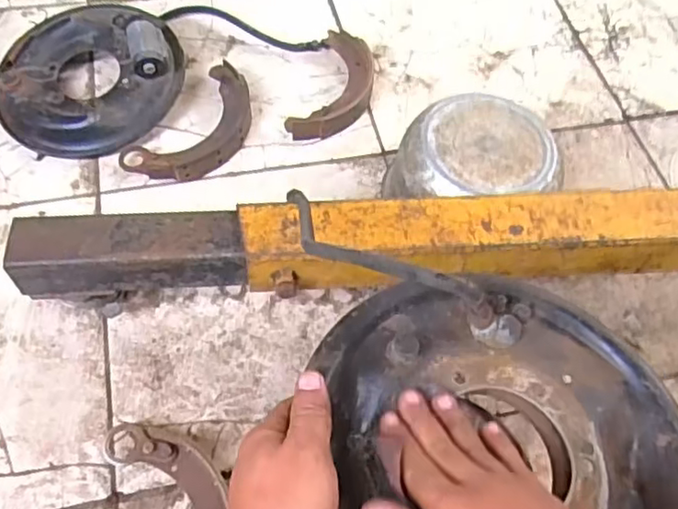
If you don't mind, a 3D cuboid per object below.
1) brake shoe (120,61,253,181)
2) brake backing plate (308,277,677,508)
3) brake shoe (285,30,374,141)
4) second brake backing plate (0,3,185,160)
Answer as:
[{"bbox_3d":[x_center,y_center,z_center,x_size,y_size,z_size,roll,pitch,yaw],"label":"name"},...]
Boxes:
[{"bbox_3d":[-0.196,-0.177,0.911,0.115,0.034,0.216,34,64,13],"label":"brake shoe"},{"bbox_3d":[0.113,0.129,0.407,0.242,0.054,0.253,2,61,-3],"label":"brake backing plate"},{"bbox_3d":[0.001,-0.252,0.963,0.094,0.029,0.218,17,62,5],"label":"brake shoe"},{"bbox_3d":[-0.363,-0.256,0.922,0.264,0.080,0.239,-1,62,-5],"label":"second brake backing plate"}]

